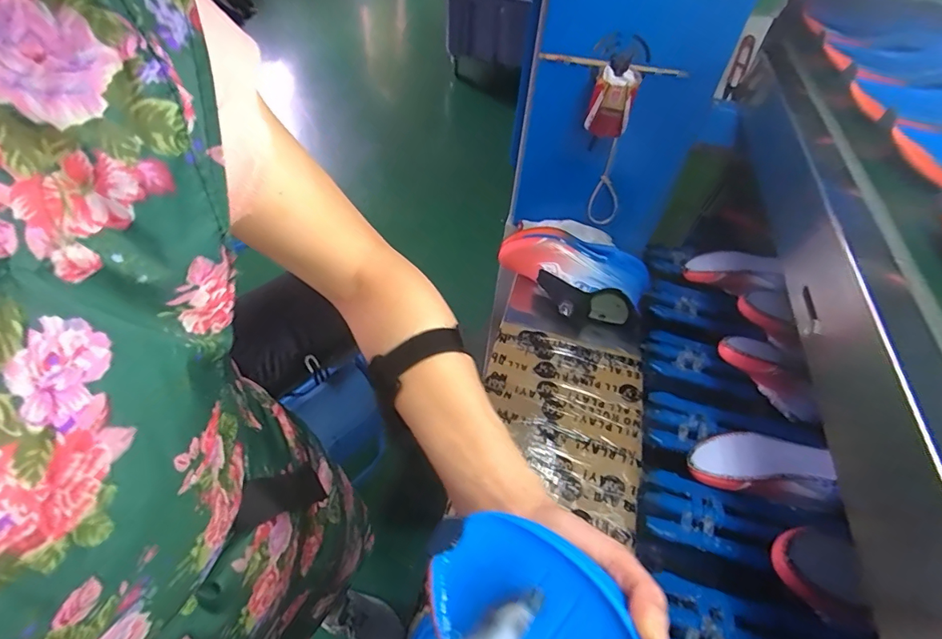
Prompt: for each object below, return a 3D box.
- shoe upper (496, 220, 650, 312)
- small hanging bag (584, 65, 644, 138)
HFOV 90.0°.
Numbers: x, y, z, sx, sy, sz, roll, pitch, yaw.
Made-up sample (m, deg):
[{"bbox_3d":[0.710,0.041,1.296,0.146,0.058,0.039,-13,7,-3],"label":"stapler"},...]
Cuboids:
[{"bbox_3d":[0.183,-0.102,0.833,0.256,0.075,0.099,27,53,18],"label":"shoe upper"},{"bbox_3d":[0.220,-0.338,0.730,0.063,0.084,0.061,23,52,14],"label":"small hanging bag"}]

